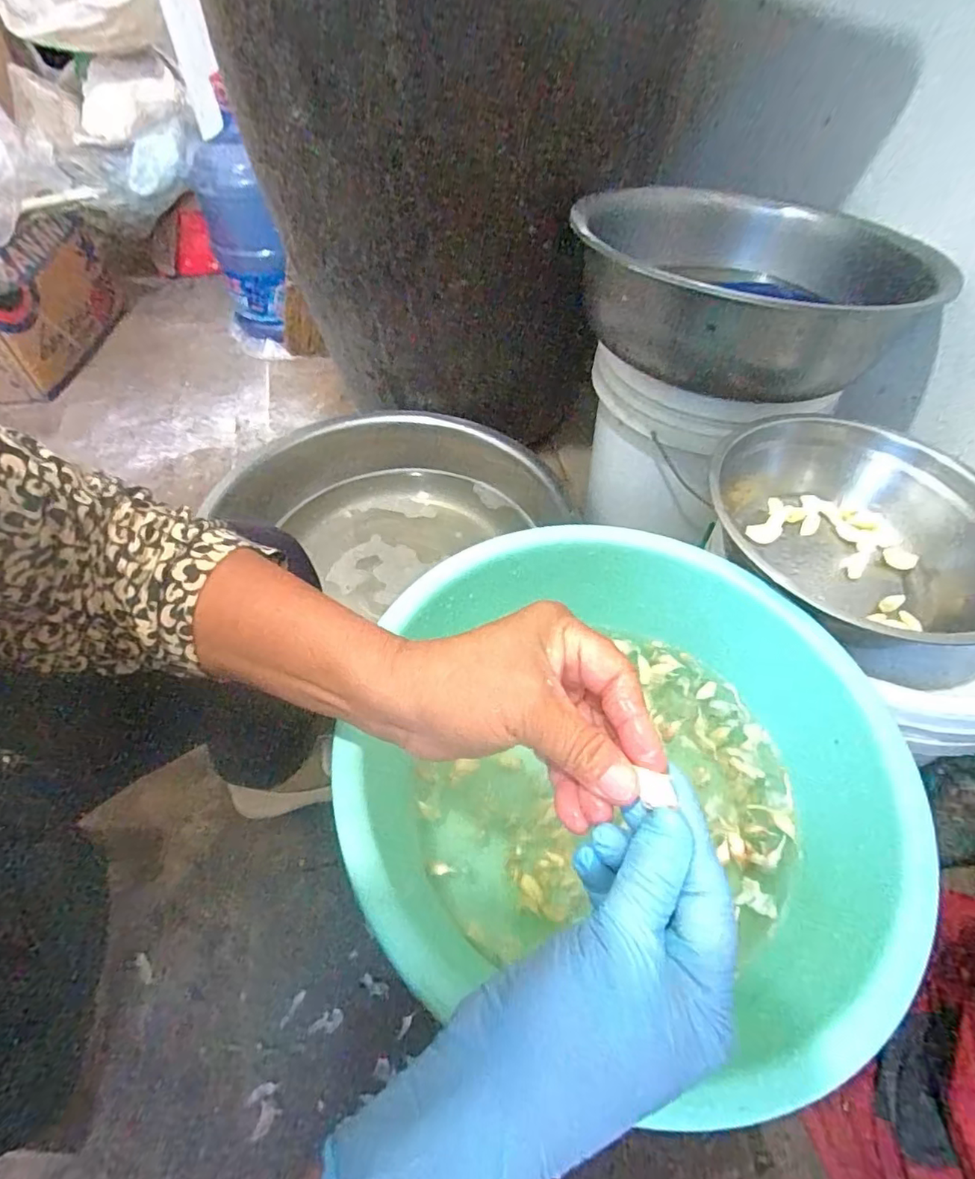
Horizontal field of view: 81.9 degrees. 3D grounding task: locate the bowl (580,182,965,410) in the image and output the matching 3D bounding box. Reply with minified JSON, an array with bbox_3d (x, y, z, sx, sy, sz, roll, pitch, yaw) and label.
[{"bbox_3d":[0.281,-0.375,0.668,0.392,0.133,0.412,0,54,0],"label":"bowl"}]

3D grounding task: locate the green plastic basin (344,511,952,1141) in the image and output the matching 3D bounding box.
[{"bbox_3d":[0.111,0.123,0.383,0.330,0.112,0.320,17,55,12],"label":"green plastic basin"}]

